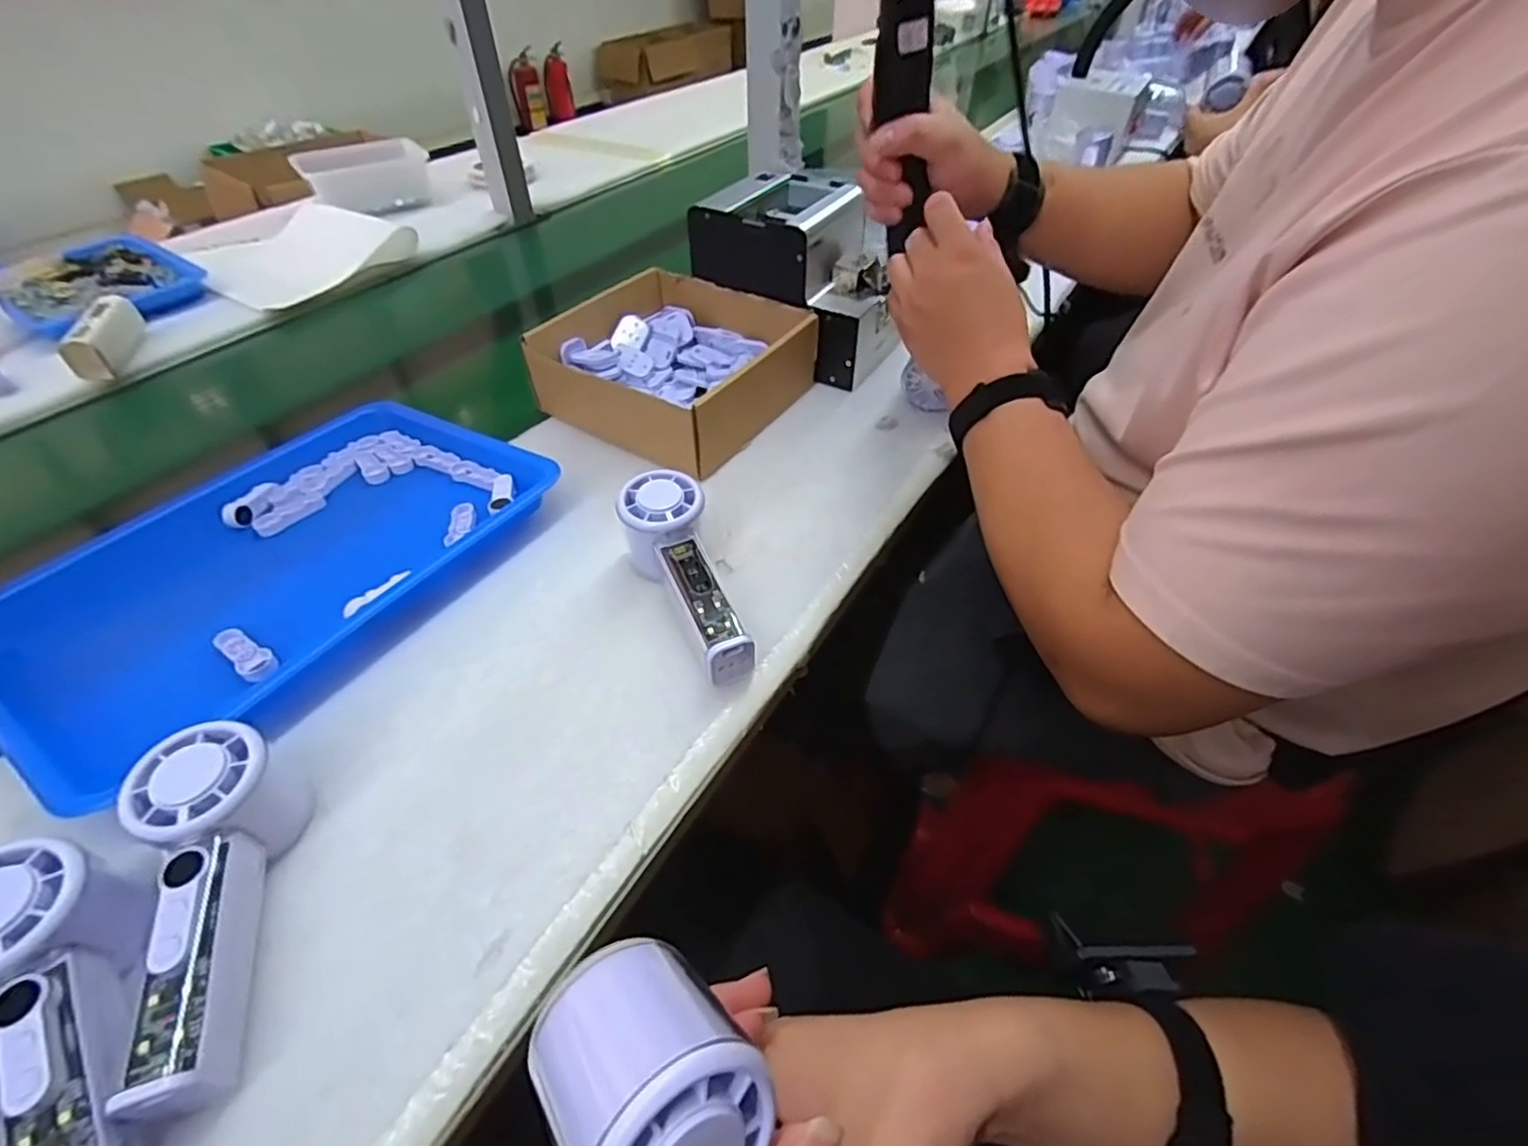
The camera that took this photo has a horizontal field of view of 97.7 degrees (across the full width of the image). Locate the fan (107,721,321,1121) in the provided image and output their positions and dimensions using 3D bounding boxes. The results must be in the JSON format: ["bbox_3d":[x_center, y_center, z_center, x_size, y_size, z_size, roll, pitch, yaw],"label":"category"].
[{"bbox_3d":[-0.245,0.145,0.297,0.051,0.053,0.152,-18,49,-17],"label":"fan"}]

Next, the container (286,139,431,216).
[{"bbox_3d":[-0.576,-0.577,0.973,0.171,0.058,0.116,-30,53,-26],"label":"container"}]

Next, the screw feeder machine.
[{"bbox_3d":[0.044,-0.300,0.665,0.185,0.135,0.140,25,51,22],"label":"screw feeder machine"}]

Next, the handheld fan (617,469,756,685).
[{"bbox_3d":[-0.053,0.002,0.438,0.054,0.057,0.150,-16,48,-15],"label":"handheld fan"}]

